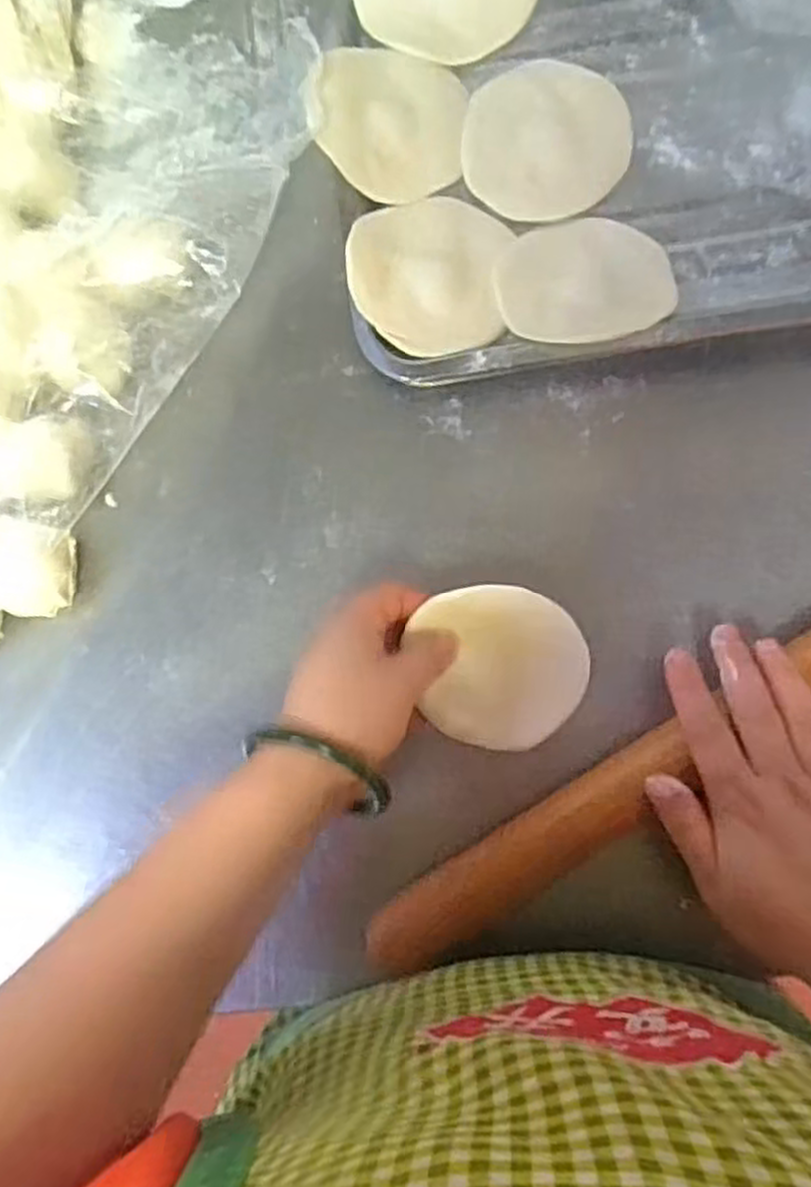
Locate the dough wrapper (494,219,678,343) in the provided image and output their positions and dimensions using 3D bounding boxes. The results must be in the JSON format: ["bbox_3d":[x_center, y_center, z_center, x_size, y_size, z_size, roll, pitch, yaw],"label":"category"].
[{"bbox_3d":[0.097,-0.169,0.427,0.092,0.004,0.078,-2,72,4],"label":"dough wrapper"}]

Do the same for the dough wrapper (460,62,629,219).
[{"bbox_3d":[0.081,-0.260,0.454,0.092,0.004,0.098,5,82,2],"label":"dough wrapper"}]

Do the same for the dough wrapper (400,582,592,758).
[{"bbox_3d":[0.051,0.037,0.400,0.085,0.004,0.084,-1,95,-11],"label":"dough wrapper"}]

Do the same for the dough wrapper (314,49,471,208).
[{"bbox_3d":[-0.007,-0.266,0.446,0.082,0.008,0.088,6,83,-8],"label":"dough wrapper"}]

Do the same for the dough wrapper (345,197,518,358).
[{"bbox_3d":[0.012,-0.177,0.435,0.086,0.005,0.092,8,80,-3],"label":"dough wrapper"}]

